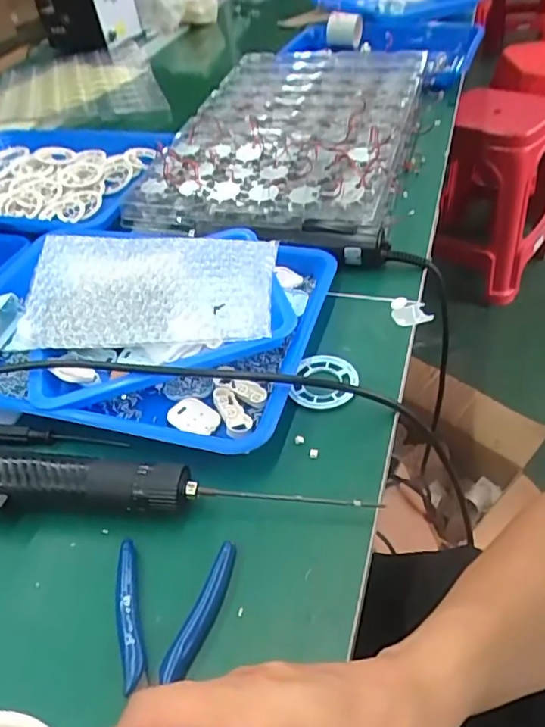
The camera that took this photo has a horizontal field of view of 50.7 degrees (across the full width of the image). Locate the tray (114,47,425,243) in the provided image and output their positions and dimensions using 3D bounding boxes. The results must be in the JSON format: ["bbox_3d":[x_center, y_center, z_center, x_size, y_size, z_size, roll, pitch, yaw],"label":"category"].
[{"bbox_3d":[0.025,-0.322,0.785,0.319,0.059,0.507,8,46,15],"label":"tray"}]

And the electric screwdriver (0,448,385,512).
[{"bbox_3d":[-0.097,0.080,0.394,0.316,0.033,0.040,-1,44,6],"label":"electric screwdriver"}]

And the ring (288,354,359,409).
[{"bbox_3d":[0.043,0.012,0.470,0.052,0.012,0.057,-4,44,4],"label":"ring"}]

